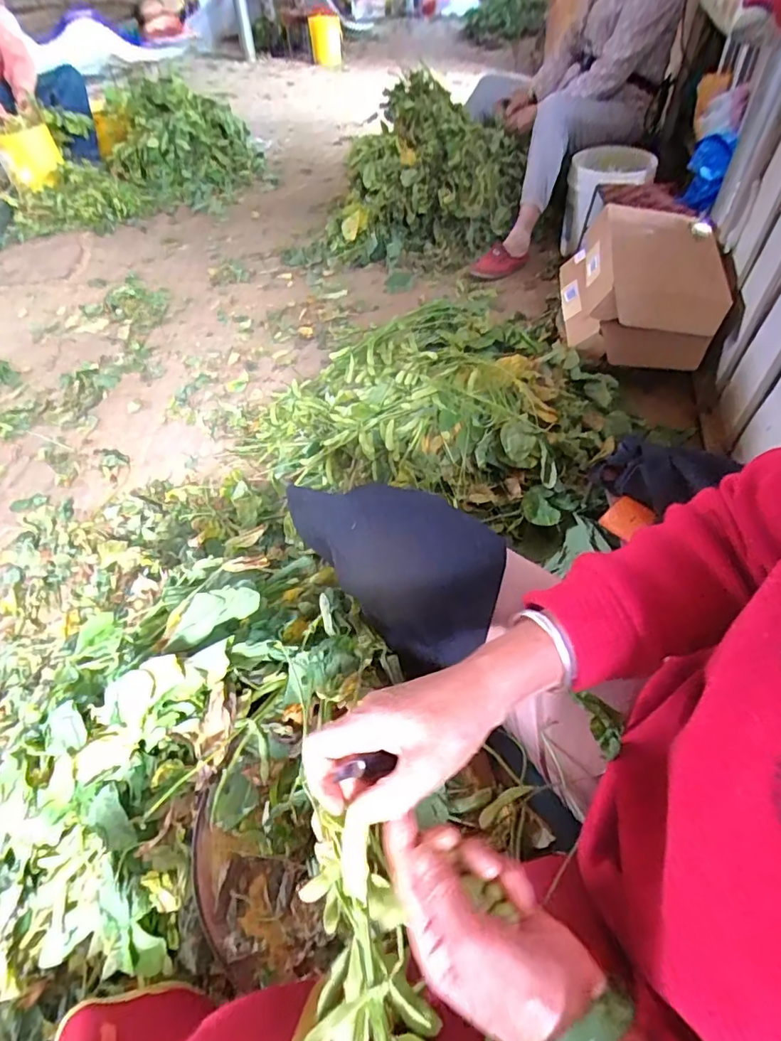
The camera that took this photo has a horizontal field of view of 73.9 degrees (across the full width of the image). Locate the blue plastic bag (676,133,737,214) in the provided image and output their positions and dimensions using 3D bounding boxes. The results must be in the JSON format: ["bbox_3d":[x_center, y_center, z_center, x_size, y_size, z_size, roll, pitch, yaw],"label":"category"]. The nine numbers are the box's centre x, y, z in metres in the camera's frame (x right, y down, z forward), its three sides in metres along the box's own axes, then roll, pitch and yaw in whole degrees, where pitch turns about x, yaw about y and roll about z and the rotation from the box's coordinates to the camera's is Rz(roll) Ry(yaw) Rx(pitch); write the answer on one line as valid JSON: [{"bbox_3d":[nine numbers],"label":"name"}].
[{"bbox_3d":[0.792,-0.874,1.301,0.082,0.135,0.127,14,51,14],"label":"blue plastic bag"}]

